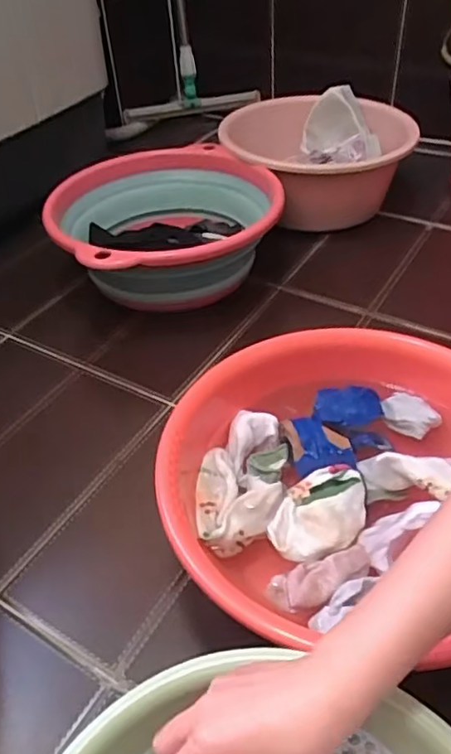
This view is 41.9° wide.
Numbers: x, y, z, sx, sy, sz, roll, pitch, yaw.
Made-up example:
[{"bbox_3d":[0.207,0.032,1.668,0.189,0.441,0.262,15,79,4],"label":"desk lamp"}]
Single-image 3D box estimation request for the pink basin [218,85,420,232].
[{"bbox_3d":[0.157,-0.389,1.072,0.308,0.159,0.309,-2,43,2],"label":"pink basin"}]

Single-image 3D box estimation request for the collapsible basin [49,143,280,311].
[{"bbox_3d":[-0.081,-0.226,0.928,0.350,0.147,0.324,-2,43,2],"label":"collapsible basin"}]

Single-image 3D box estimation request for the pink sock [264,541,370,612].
[{"bbox_3d":[0.083,0.170,0.501,0.092,0.016,0.036,-20,45,-16],"label":"pink sock"}]

